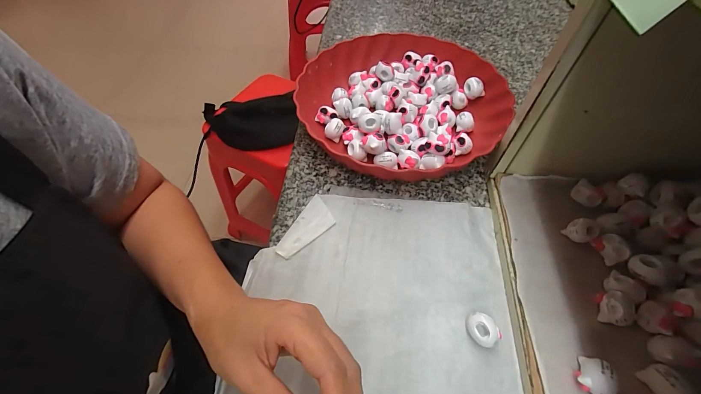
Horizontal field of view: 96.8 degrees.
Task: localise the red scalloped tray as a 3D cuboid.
[{"bbox_3d":[0.059,-0.114,0.375,0.235,0.045,0.235,-31,60,-18],"label":"red scalloped tray"}]

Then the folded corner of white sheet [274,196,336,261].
[{"bbox_3d":[-0.040,0.032,0.302,0.032,0.005,0.069,28,65,10],"label":"folded corner of white sheet"}]

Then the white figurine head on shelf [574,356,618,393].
[{"bbox_3d":[0.166,0.122,0.210,0.018,0.019,0.023,32,62,22],"label":"white figurine head on shelf"}]

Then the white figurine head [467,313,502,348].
[{"bbox_3d":[0.101,0.104,0.240,0.018,0.020,0.025,-38,62,-22],"label":"white figurine head"}]

